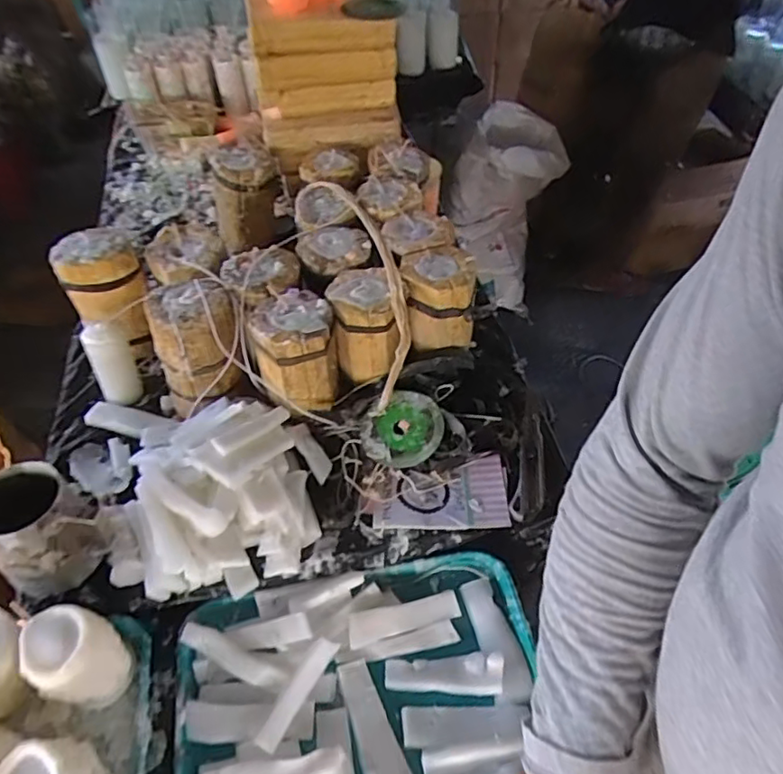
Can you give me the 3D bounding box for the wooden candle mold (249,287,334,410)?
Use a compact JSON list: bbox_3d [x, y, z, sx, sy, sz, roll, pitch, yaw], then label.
[{"bbox_3d":[-0.109,-0.041,0.687,0.092,0.106,0.091,-5,49,-5],"label":"wooden candle mold"}]

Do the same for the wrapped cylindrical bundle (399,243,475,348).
[{"bbox_3d":[0.058,-0.113,0.741,0.089,0.091,0.098,0,49,0],"label":"wrapped cylindrical bundle"}]

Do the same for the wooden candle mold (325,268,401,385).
[{"bbox_3d":[-0.029,-0.075,0.716,0.084,0.101,0.093,-11,50,-11],"label":"wooden candle mold"}]

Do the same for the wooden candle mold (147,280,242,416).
[{"bbox_3d":[-0.229,-0.049,0.707,0.095,0.140,0.101,-16,51,-14],"label":"wooden candle mold"}]

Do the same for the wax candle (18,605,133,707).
[{"bbox_3d":[-0.283,0.248,0.536,0.069,0.094,0.065,0,49,0],"label":"wax candle"}]

